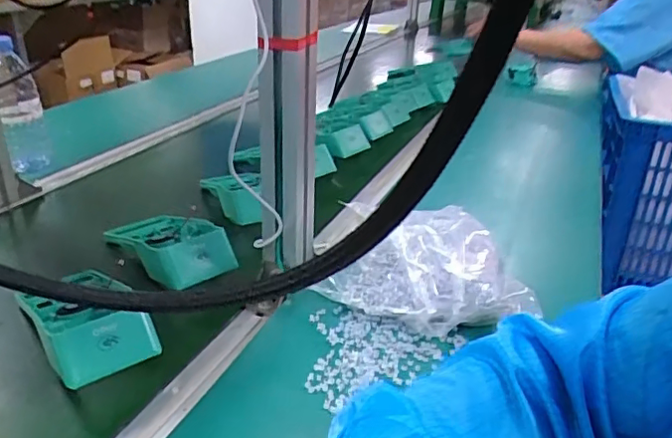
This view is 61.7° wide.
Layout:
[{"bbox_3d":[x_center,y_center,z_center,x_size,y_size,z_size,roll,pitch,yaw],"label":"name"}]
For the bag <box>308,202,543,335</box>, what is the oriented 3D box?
[{"bbox_3d":[0.082,0.049,0.594,0.207,0.064,0.164,-6,27,-18],"label":"bag"}]

